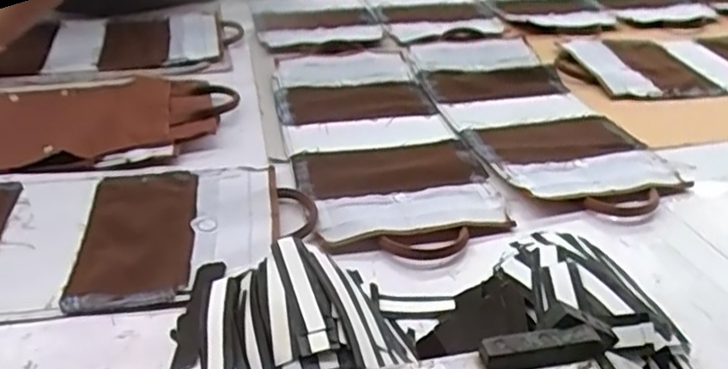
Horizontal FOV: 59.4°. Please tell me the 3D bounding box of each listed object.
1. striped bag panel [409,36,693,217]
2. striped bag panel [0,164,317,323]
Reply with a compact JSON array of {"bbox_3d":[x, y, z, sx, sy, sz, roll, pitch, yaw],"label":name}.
[{"bbox_3d":[0.248,-0.113,0.988,0.245,0.038,0.535,-9,36,-15],"label":"striped bag panel"},{"bbox_3d":[-0.348,0.044,0.704,0.565,0.056,0.253,-4,34,-15],"label":"striped bag panel"}]

